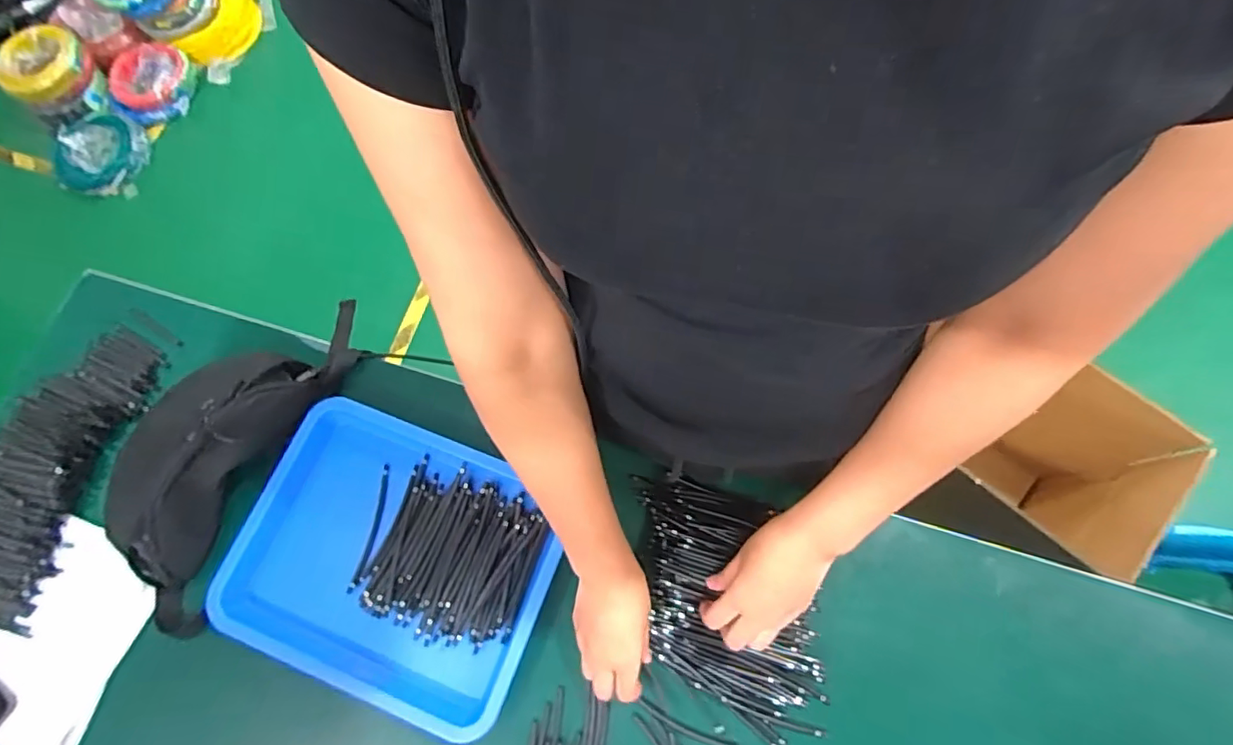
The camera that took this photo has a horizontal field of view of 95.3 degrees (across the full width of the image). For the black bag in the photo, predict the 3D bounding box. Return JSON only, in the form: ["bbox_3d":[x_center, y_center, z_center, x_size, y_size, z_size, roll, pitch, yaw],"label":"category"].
[{"bbox_3d":[-0.460,0.065,0.637,0.177,0.081,0.404,22,73,10],"label":"black bag"}]

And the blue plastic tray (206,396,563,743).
[{"bbox_3d":[-0.238,0.202,0.614,0.332,0.044,0.275,19,73,9],"label":"blue plastic tray"}]

